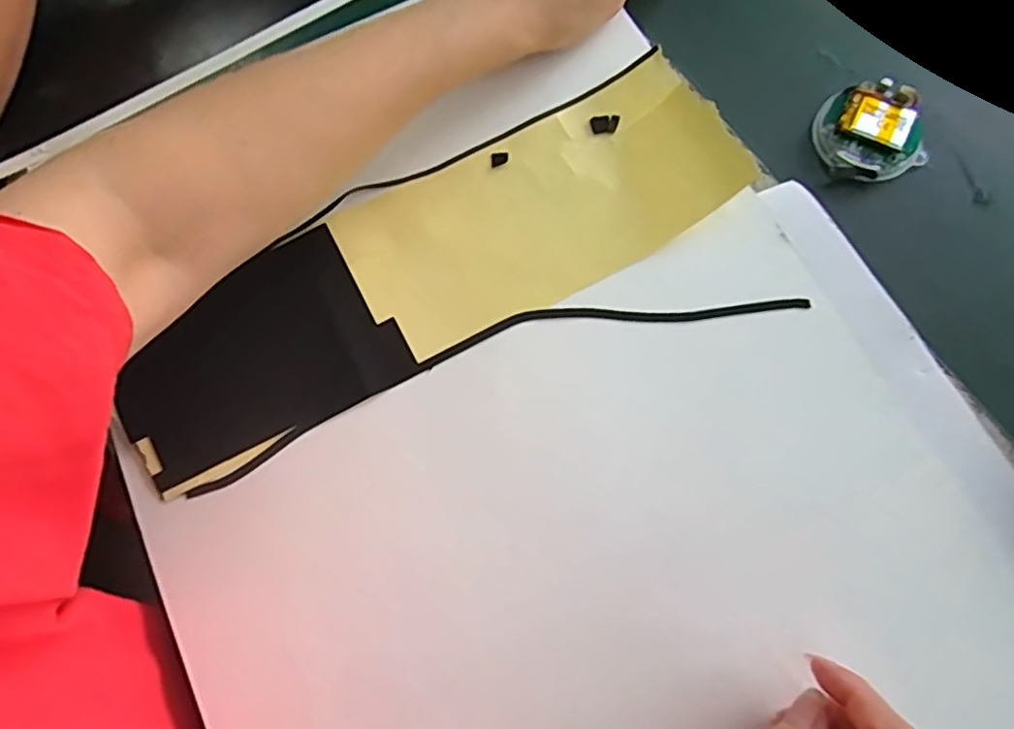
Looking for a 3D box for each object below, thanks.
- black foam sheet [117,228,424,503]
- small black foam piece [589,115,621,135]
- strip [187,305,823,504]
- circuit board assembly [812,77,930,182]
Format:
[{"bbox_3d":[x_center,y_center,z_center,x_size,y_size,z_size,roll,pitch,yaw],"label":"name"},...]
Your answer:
[{"bbox_3d":[-0.132,-0.002,0.337,0.137,0.013,0.096,-34,83,-8],"label":"black foam sheet"},{"bbox_3d":[0.058,-0.142,0.376,0.017,0.004,0.011,-5,75,0],"label":"small black foam piece"},{"bbox_3d":[-0.006,-0.001,0.337,0.327,0.004,0.043,-17,75,-4],"label":"strip"},{"bbox_3d":[0.214,-0.136,0.375,0.057,0.017,0.057,-1,74,2],"label":"circuit board assembly"}]

